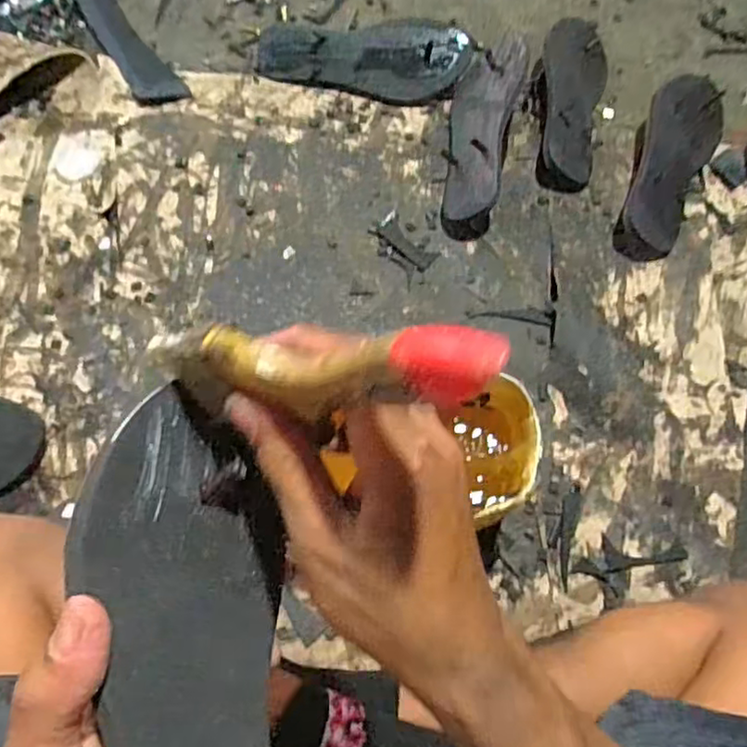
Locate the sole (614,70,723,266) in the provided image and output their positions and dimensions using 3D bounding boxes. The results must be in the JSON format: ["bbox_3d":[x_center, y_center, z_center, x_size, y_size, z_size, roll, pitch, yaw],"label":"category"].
[{"bbox_3d":[0.332,-0.233,0.723,0.085,0.047,0.232,26,69,8],"label":"sole"}]

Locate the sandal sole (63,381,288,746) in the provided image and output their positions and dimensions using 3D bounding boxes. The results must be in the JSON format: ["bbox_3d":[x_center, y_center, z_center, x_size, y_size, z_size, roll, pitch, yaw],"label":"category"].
[{"bbox_3d":[-0.063,0.125,0.250,0.087,0.006,0.234,-5,81,-48],"label":"sandal sole"}]

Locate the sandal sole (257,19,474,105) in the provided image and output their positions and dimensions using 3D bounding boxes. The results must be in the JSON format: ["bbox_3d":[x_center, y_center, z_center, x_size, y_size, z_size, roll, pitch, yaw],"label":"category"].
[{"bbox_3d":[-0.012,-0.375,0.765,0.248,0.044,0.090,1,68,-2],"label":"sandal sole"}]

